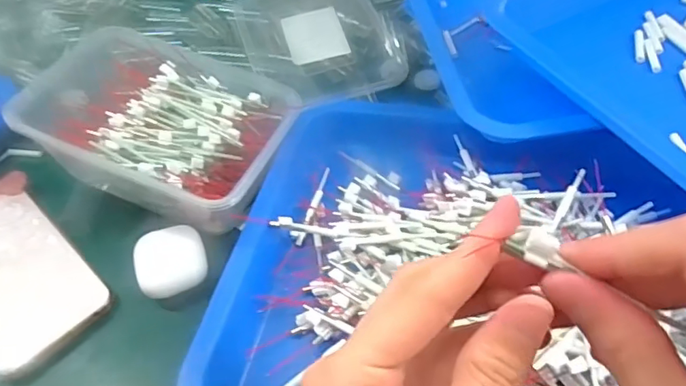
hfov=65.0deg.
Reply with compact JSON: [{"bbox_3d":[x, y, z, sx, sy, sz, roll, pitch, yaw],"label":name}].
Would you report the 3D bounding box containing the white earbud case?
[{"bbox_3d":[-0.113,0.046,0.355,0.042,0.023,0.043,-19,50,-9],"label":"white earbud case"}]

